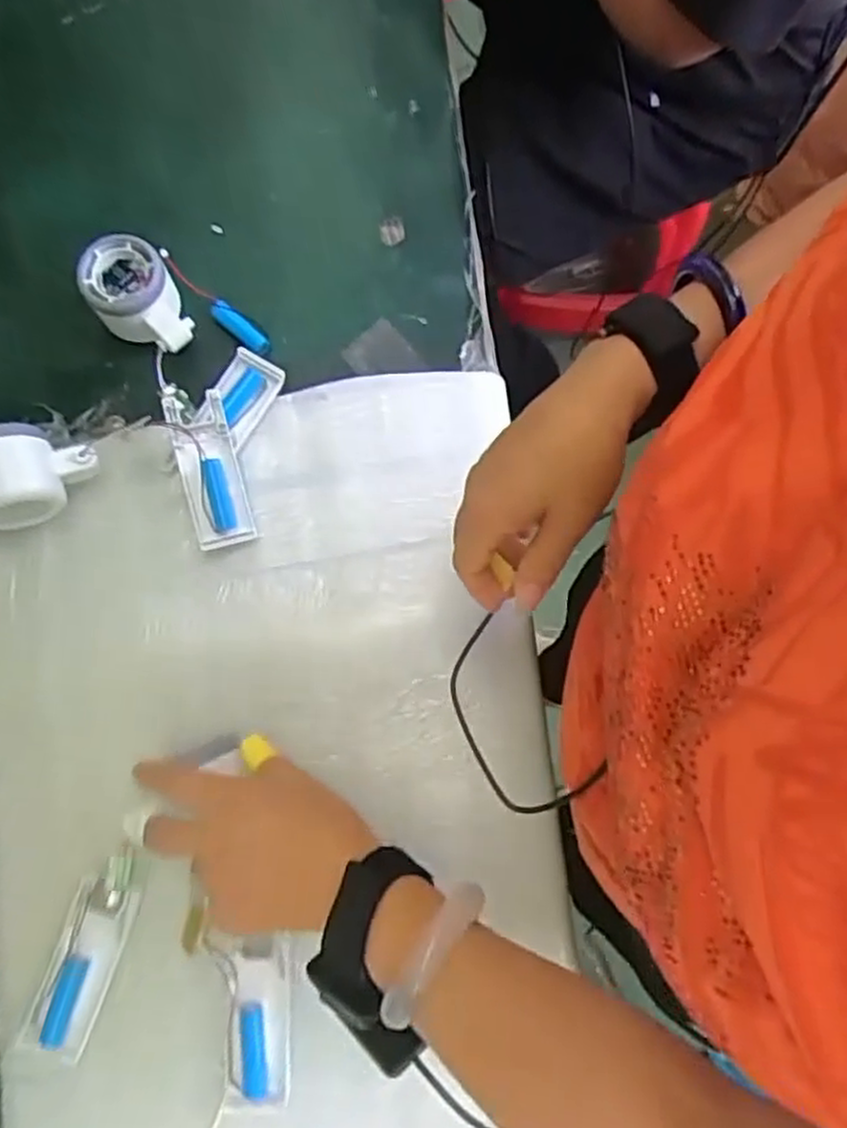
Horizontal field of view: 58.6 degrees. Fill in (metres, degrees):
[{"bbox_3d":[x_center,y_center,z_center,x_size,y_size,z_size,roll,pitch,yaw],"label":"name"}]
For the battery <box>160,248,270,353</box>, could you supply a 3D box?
[{"bbox_3d":[-0.153,-0.192,0.555,0.099,0.011,0.017,42,82,-7],"label":"battery"}]

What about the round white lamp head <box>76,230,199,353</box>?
[{"bbox_3d":[-0.205,-0.188,0.542,0.060,0.049,0.080,-25,80,-6],"label":"round white lamp head"}]

